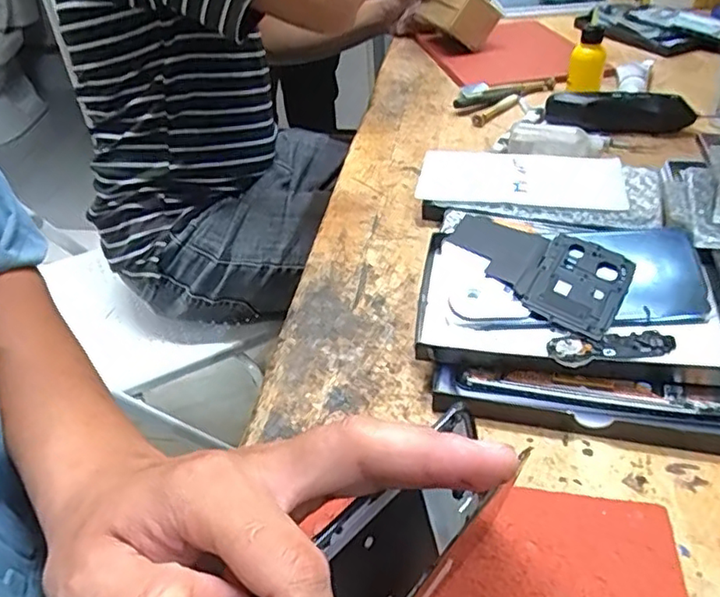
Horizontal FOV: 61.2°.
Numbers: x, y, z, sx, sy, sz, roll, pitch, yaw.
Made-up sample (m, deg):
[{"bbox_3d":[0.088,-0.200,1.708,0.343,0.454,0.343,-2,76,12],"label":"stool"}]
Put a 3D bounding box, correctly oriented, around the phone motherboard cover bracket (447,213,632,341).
[{"bbox_3d":[0.108,-0.020,0.384,0.111,0.010,0.060,24,64,21],"label":"phone motherboard cover bracket"}]

